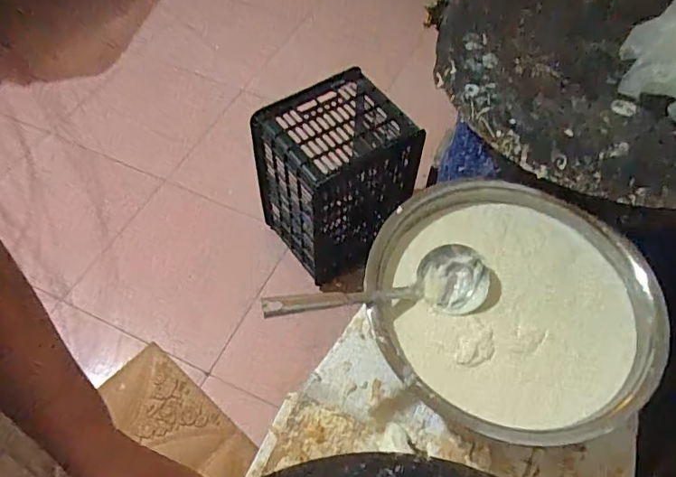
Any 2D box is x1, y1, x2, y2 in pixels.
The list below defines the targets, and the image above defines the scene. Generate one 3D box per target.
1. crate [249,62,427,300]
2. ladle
[{"bbox_3d":[0.000,-0.152,1.439,0.315,0.467,0.342,-38,65,-22],"label":"crate"},{"bbox_3d":[0.085,0.072,0.763,0.303,0.062,0.104,-7,56,-24],"label":"ladle"}]

